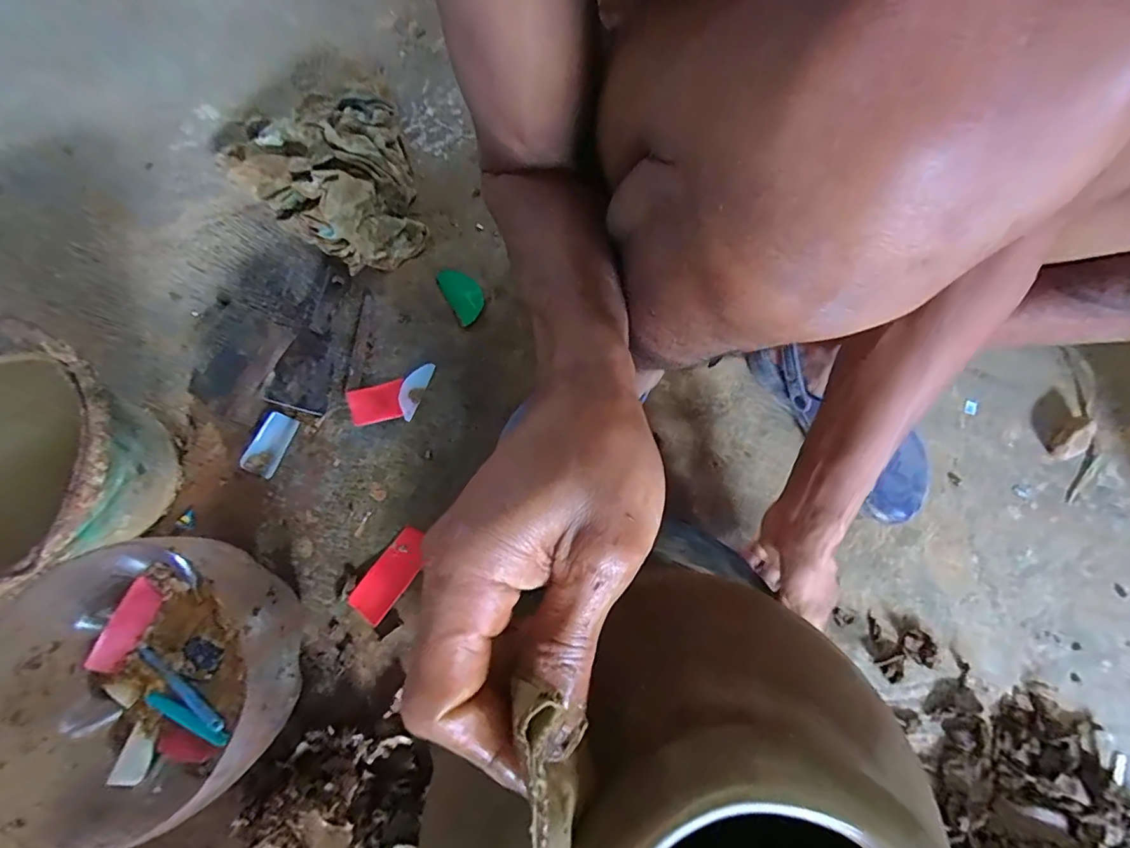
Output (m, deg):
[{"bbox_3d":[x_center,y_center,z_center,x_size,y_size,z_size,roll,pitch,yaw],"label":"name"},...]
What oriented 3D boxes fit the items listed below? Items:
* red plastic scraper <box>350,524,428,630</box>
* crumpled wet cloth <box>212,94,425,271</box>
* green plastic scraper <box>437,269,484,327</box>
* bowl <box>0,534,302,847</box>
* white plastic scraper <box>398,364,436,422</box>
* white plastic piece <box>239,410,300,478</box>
[{"bbox_3d":[-0.197,0.169,0.562,0.046,0.017,0.103,34,77,8],"label":"red plastic scraper"},{"bbox_3d":[-0.293,-0.335,0.643,0.254,0.108,0.203,41,79,10],"label":"crumpled wet cloth"},{"bbox_3d":[-0.135,-0.175,0.655,0.044,0.004,0.083,-30,77,-8],"label":"green plastic scraper"},{"bbox_3d":[-0.398,0.246,0.486,0.269,0.131,0.240,-1,75,-1],"label":"bowl"},{"bbox_3d":[-0.191,-0.044,0.620,0.027,0.006,0.076,19,76,5],"label":"white plastic scraper"},{"bbox_3d":[-0.359,0.024,0.602,0.037,0.017,0.076,22,76,5],"label":"white plastic piece"}]

